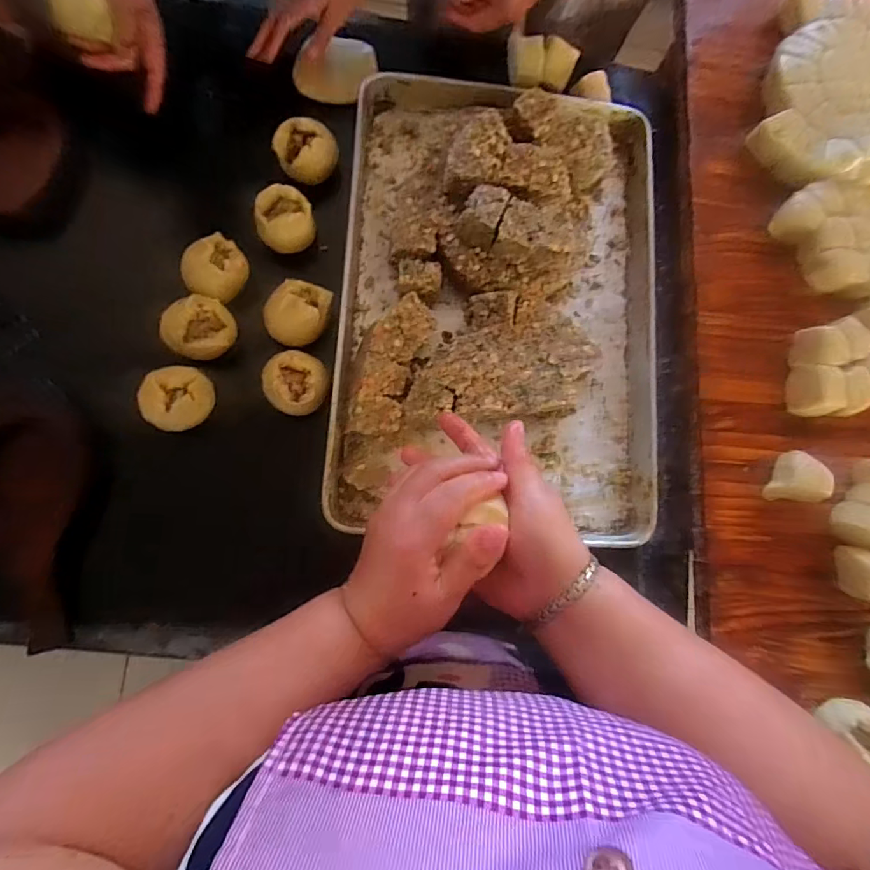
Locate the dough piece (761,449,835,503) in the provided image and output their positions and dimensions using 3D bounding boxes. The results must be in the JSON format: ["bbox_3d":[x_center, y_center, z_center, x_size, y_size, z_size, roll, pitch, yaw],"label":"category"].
[{"bbox_3d":[0.455,0.052,0.627,0.066,0.048,0.064,6,80,-8],"label":"dough piece"}]

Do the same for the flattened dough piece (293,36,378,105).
[{"bbox_3d":[-0.138,-0.518,0.708,0.120,0.076,0.026,-20,45,-34],"label":"flattened dough piece"}]

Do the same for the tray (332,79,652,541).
[{"bbox_3d":[0.087,-0.182,0.627,0.398,0.111,0.583,5,80,-8],"label":"tray"}]

